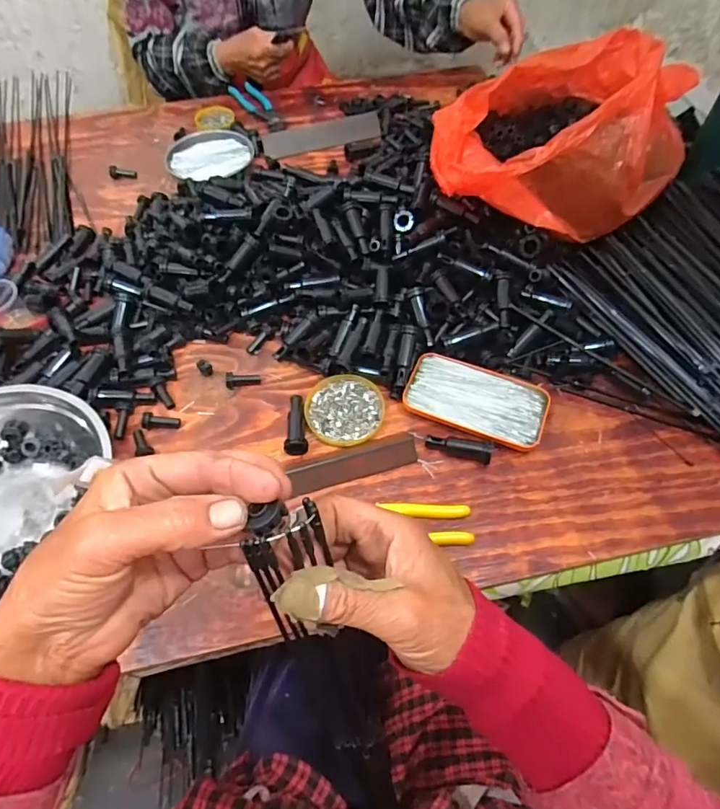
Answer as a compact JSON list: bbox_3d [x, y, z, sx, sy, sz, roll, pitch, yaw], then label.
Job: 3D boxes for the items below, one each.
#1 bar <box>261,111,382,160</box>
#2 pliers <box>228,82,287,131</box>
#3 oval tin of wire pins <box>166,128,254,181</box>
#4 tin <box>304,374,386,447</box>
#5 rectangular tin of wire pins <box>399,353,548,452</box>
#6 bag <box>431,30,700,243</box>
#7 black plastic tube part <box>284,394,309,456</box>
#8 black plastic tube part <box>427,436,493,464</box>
[{"bbox_3d":[-0.062,-0.442,0.811,0.194,0.009,0.072,-16,59,-9],"label":"bar"},{"bbox_3d":[-0.171,-0.523,0.868,0.046,0.013,0.164,-30,62,-17],"label":"pliers"},{"bbox_3d":[-0.239,-0.398,0.789,0.134,0.013,0.126,7,58,6],"label":"oval tin of wire pins"},{"bbox_3d":[-0.017,0.006,0.532,0.083,0.008,0.082,-1,58,1],"label":"tin"},{"bbox_3d":[0.123,-0.005,0.527,0.143,0.019,0.083,17,60,12],"label":"rectangular tin of wire pins"},{"bbox_3d":[0.236,-0.338,0.611,0.306,0.122,0.261,-4,58,-1],"label":"bag"},{"bbox_3d":[-0.068,0.019,0.515,0.022,0.022,0.071,-7,58,-3],"label":"black plastic tube part"},{"bbox_3d":[0.099,0.041,0.499,0.065,0.022,0.015,17,60,12],"label":"black plastic tube part"}]

